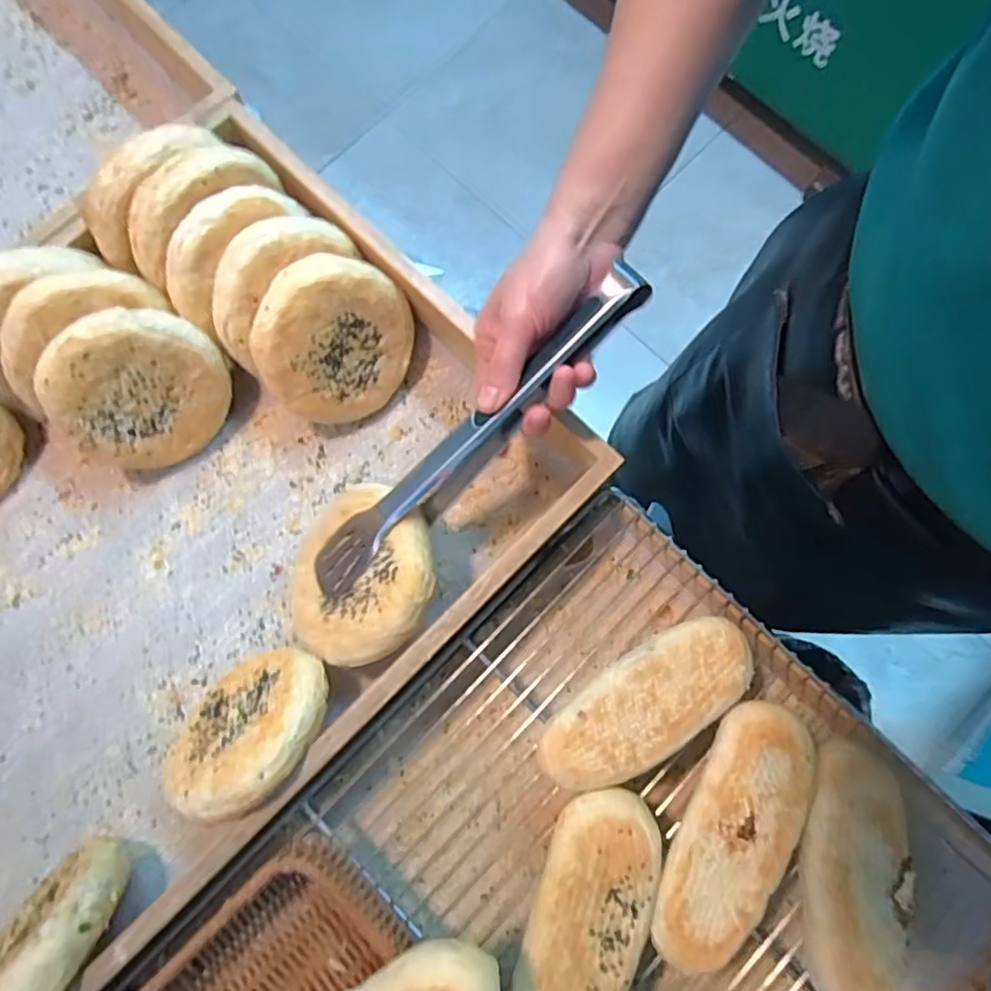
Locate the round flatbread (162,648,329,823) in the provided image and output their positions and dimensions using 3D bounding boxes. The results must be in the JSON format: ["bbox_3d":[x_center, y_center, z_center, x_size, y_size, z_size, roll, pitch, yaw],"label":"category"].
[{"bbox_3d":[-0.157,0.143,0.393,0.096,0.025,0.107,10,52,42],"label":"round flatbread"}]

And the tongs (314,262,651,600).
[{"bbox_3d":[-0.019,-0.031,0.389,0.277,0.028,0.034,-41,80,17],"label":"tongs"}]

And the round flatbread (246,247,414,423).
[{"bbox_3d":[-0.114,-0.111,0.454,0.111,0.109,0.021,-46,47,-4],"label":"round flatbread"}]

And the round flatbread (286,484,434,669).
[{"bbox_3d":[-0.093,0.053,0.413,0.115,0.016,0.108,-10,70,29],"label":"round flatbread"}]

